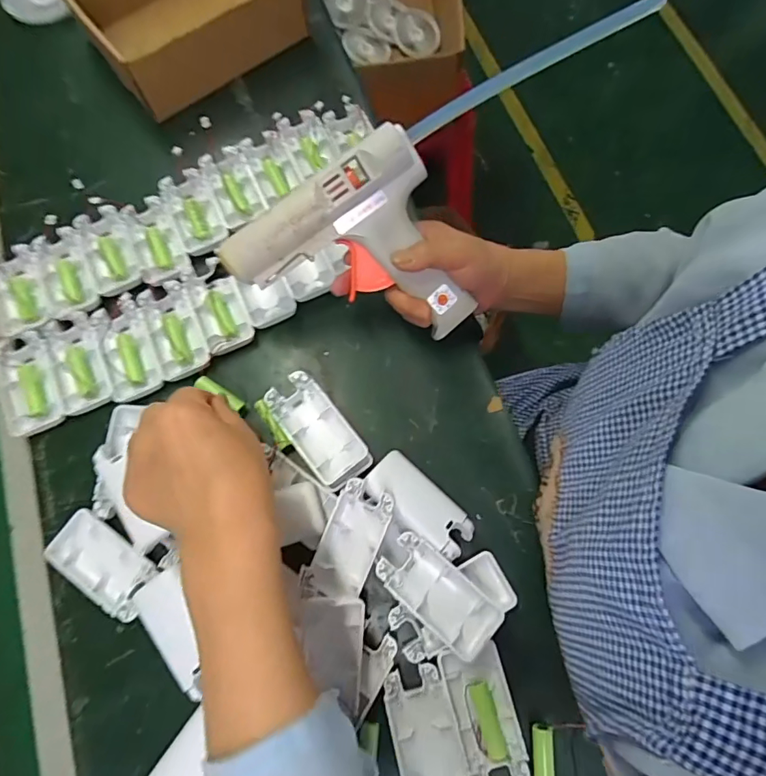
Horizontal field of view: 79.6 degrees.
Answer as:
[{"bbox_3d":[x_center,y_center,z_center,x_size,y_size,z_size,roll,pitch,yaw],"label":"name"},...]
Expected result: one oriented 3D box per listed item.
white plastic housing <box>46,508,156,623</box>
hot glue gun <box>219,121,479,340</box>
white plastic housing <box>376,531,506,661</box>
[{"bbox_3d":[-0.227,0.144,0.378,0.092,0.015,0.049,34,77,10],"label":"white plastic housing"},{"bbox_3d":[-0.016,-0.100,0.389,0.164,0.034,0.163,-35,112,7],"label":"hot glue gun"},{"bbox_3d":[0.043,0.157,0.352,0.096,0.022,0.046,39,78,12],"label":"white plastic housing"}]

